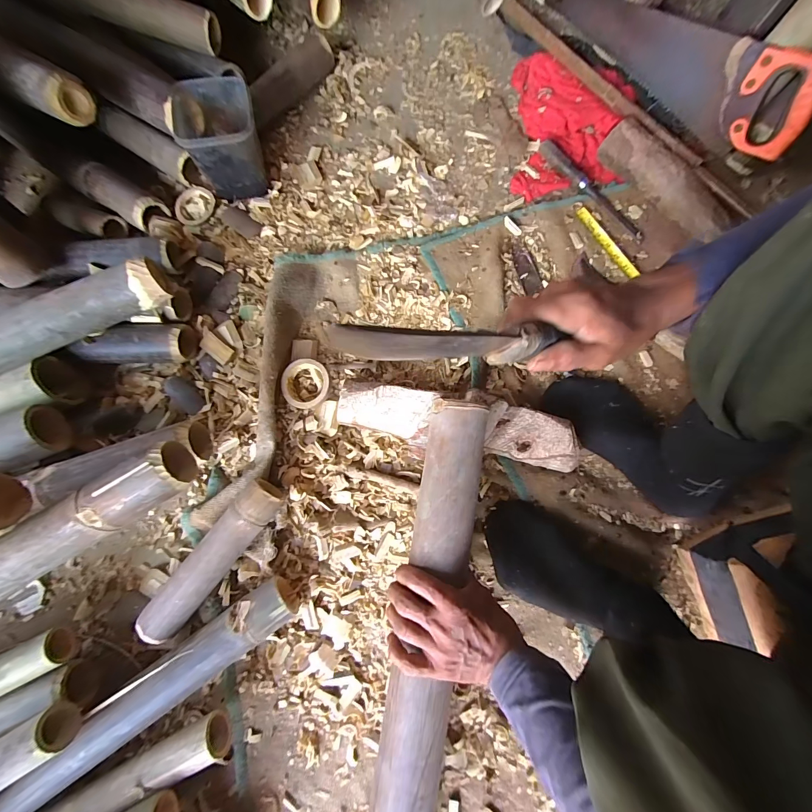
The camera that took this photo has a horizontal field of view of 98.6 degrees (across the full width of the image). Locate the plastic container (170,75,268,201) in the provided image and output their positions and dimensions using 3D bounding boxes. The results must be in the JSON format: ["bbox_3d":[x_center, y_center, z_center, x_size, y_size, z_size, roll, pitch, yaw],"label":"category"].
[{"bbox_3d":[-0.294,-0.423,0.575,0.118,0.127,0.115,-12,77,-1],"label":"plastic container"}]

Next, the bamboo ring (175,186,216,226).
[{"bbox_3d":[-0.370,-0.351,0.610,0.072,0.014,0.072,0,77,1],"label":"bamboo ring"}]

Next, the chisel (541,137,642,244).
[{"bbox_3d":[0.322,-0.376,0.605,0.025,0.024,0.241,-40,79,-7],"label":"chisel"}]

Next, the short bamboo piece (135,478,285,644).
[{"bbox_3d":[-0.254,0.202,0.464,0.052,0.059,0.228,39,81,9],"label":"short bamboo piece"}]

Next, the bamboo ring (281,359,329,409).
[{"bbox_3d":[-0.153,-0.033,0.534,0.070,0.026,0.073,0,77,1],"label":"bamboo ring"}]

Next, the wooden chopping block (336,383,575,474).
[{"bbox_3d":[0.059,0.030,0.498,0.344,0.057,0.090,9,78,3],"label":"wooden chopping block"}]

